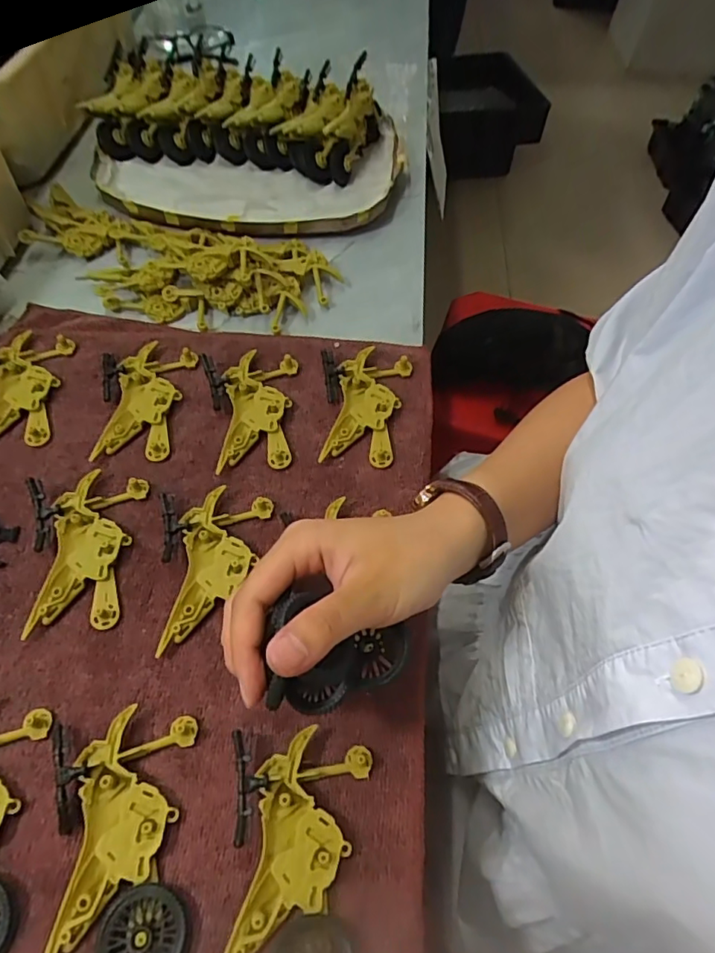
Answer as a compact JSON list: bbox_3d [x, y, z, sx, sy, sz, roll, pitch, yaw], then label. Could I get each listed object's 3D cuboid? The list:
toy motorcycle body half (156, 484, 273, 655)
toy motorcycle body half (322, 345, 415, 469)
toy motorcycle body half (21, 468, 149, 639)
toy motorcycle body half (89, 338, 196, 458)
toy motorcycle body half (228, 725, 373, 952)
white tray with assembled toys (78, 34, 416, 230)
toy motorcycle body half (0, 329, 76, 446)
[{"bbox_3d":[-0.090,0.055,0.332,0.052,0.009,0.100,12,59,4],"label":"toy motorcycle body half"},{"bbox_3d":[0.008,-0.052,0.400,0.048,0.011,0.096,12,59,4],"label":"toy motorcycle body half"},{"bbox_3d":[-0.163,0.045,0.333,0.047,0.010,0.100,2,59,-2],"label":"toy motorcycle body half"},{"bbox_3d":[-0.152,-0.056,0.395,0.065,0.013,0.096,-6,60,-7],"label":"toy motorcycle body half"},{"bbox_3d":[-0.026,0.172,0.263,0.068,0.009,0.089,-3,59,-5],"label":"toy motorcycle body half"},{"bbox_3d":[-0.111,-0.337,0.542,0.301,0.079,0.215,3,59,-1],"label":"white tray with assembled toys"},{"bbox_3d":[-0.241,-0.064,0.395,0.047,0.010,0.100,-1,59,-4],"label":"toy motorcycle body half"}]

